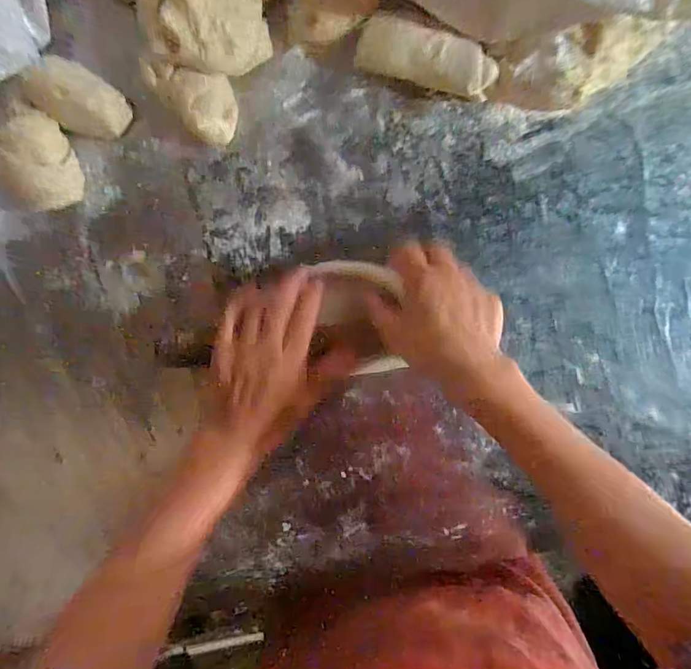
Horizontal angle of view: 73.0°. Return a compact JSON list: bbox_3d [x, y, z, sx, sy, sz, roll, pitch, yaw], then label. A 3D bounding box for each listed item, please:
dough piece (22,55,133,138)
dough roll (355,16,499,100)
[{"bbox_3d":[-0.220,-0.194,0.388,0.067,0.035,0.048,33,101,-4],"label":"dough piece"},{"bbox_3d":[0.065,-0.219,0.376,0.110,0.034,0.032,18,102,-1],"label":"dough roll"}]

